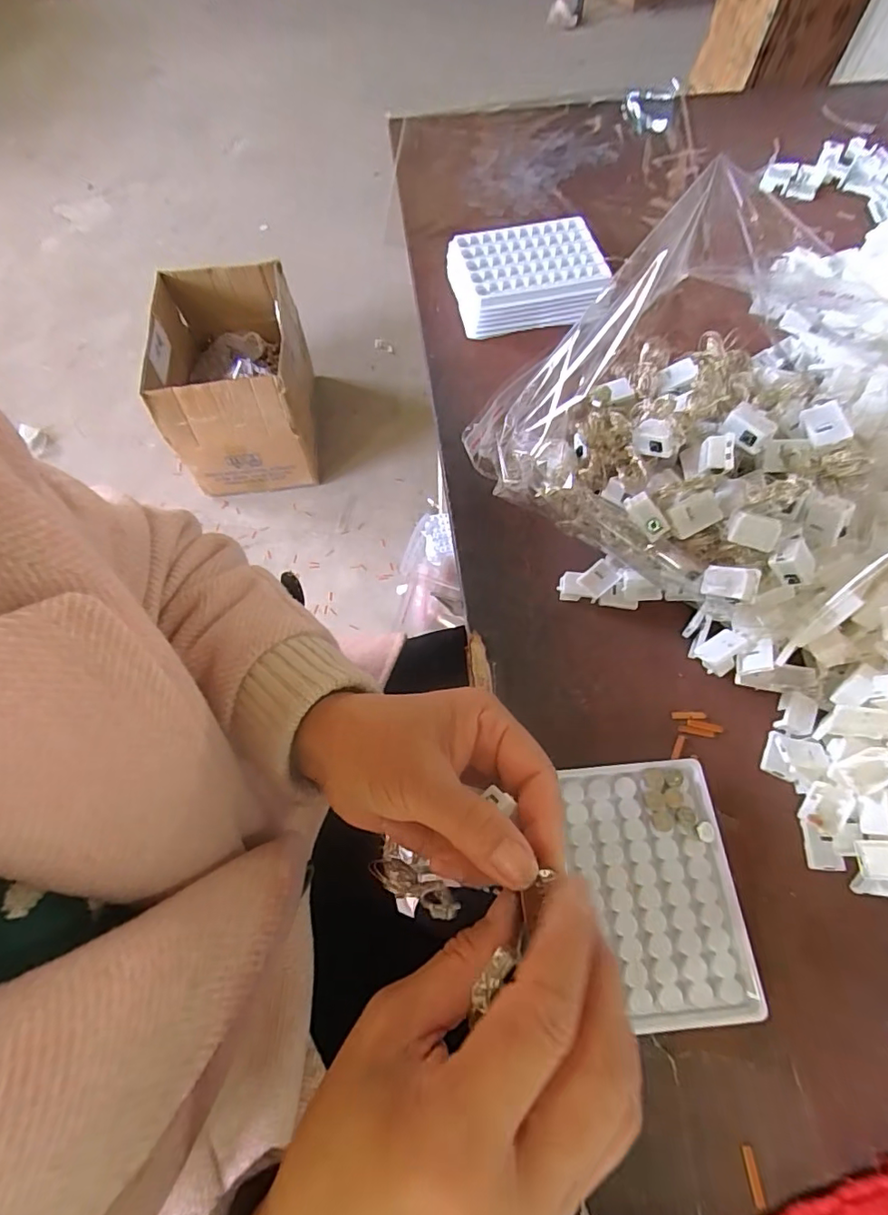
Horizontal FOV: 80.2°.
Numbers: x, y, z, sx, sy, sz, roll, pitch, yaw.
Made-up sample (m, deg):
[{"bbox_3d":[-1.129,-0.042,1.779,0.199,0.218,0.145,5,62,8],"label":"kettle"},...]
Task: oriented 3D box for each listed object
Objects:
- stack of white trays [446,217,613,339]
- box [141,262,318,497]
[{"bbox_3d":[0.076,-0.297,0.478,0.133,0.035,0.104,-9,67,-3],"label":"stack of white trays"},{"bbox_3d":[-0.469,-0.525,1.207,0.311,0.275,0.421,-12,67,-5],"label":"box"}]

